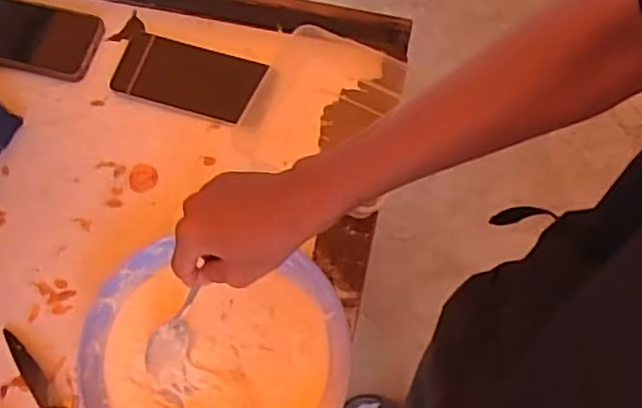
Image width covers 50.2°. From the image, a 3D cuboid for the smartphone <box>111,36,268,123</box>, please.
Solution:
[{"bbox_3d":[-0.139,-0.132,0.715,0.151,0.008,0.074,15,69,5],"label":"smartphone"}]

